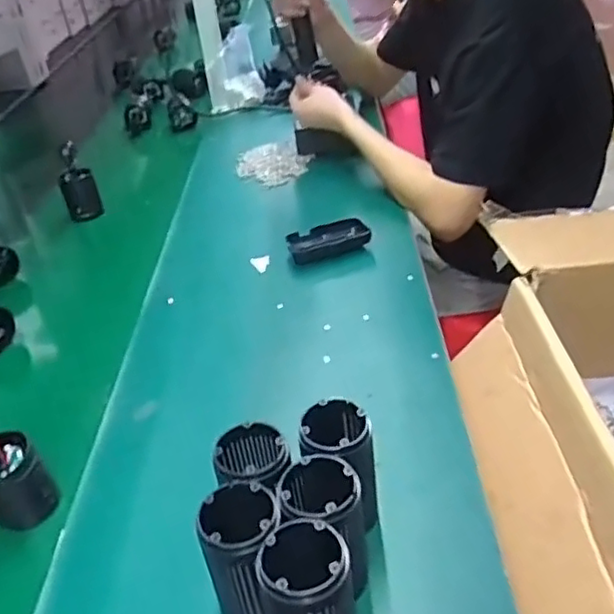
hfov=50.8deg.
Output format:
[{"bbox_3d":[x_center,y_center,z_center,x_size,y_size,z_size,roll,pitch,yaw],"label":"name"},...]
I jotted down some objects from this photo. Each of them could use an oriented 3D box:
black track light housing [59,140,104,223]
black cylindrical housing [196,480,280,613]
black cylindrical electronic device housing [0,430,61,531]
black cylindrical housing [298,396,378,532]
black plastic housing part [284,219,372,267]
[{"bbox_3d":[-0.362,-0.194,1.021,0.054,0.115,0.043,-17,36,-15],"label":"black track light housing"},{"bbox_3d":[-0.041,0.169,0.435,0.050,0.096,0.050,-4,35,3],"label":"black cylindrical housing"},{"bbox_3d":[-0.248,0.131,0.533,0.053,0.111,0.044,-27,40,-28],"label":"black cylindrical electronic device housing"},{"bbox_3d":[0.023,0.125,0.490,0.052,0.104,0.050,-4,35,3],"label":"black cylindrical housing"},{"bbox_3d":[0.027,-0.088,0.853,0.104,0.028,0.045,-16,36,-13],"label":"black plastic housing part"}]

